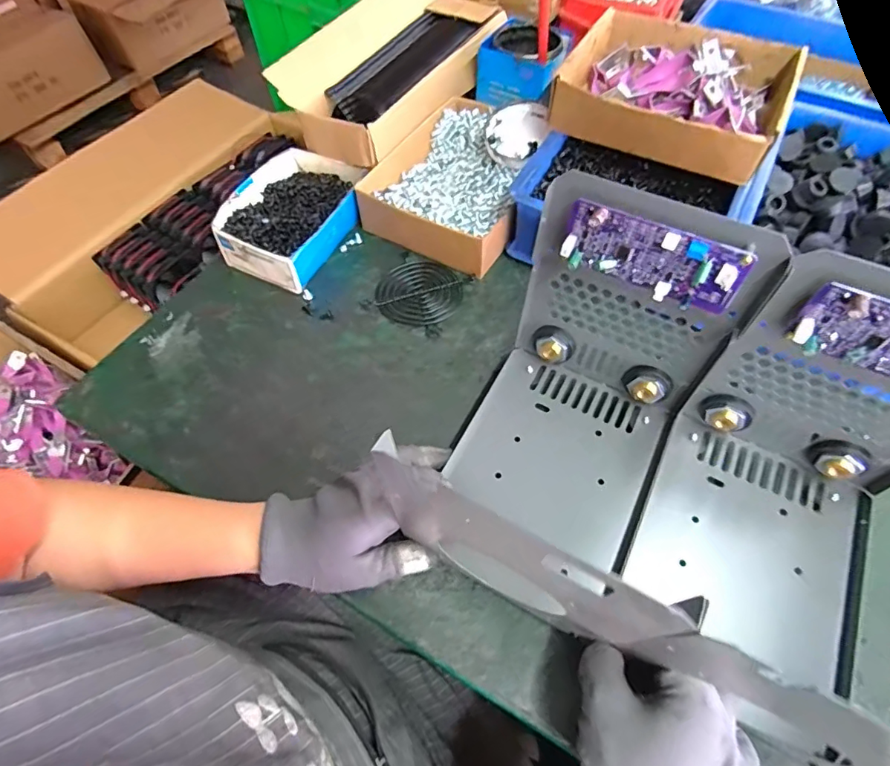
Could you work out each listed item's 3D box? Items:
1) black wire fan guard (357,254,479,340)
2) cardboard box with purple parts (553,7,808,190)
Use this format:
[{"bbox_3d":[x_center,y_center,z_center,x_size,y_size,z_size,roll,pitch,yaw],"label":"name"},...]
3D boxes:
[{"bbox_3d":[-0.028,-0.096,0.526,0.090,0.004,0.088,24,62,14],"label":"black wire fan guard"},{"bbox_3d":[0.242,-0.312,0.525,0.213,0.059,0.186,24,62,16],"label":"cardboard box with purple parts"}]

